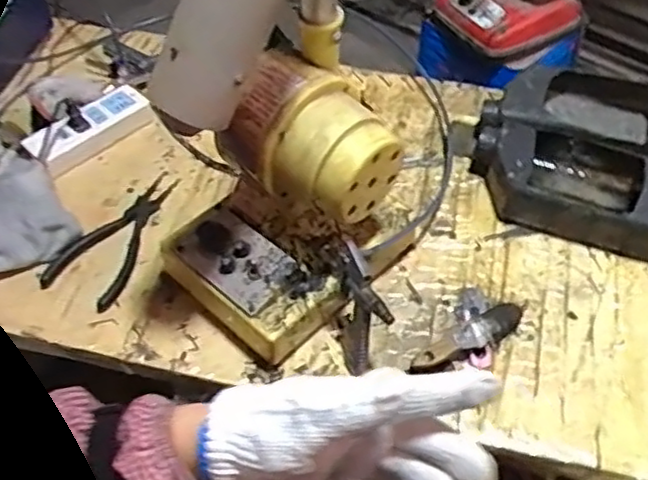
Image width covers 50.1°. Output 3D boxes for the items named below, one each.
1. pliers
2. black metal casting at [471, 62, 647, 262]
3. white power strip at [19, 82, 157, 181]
[{"bbox_3d":[-0.215,-0.006,0.758,0.085,0.016,0.184,25,57,18],"label":"pliers"},{"bbox_3d":[0.290,-0.106,0.801,0.214,0.068,0.227,15,54,11],"label":"black metal casting"},{"bbox_3d":[-0.282,-0.133,0.841,0.061,0.032,0.148,36,61,24],"label":"white power strip"}]

